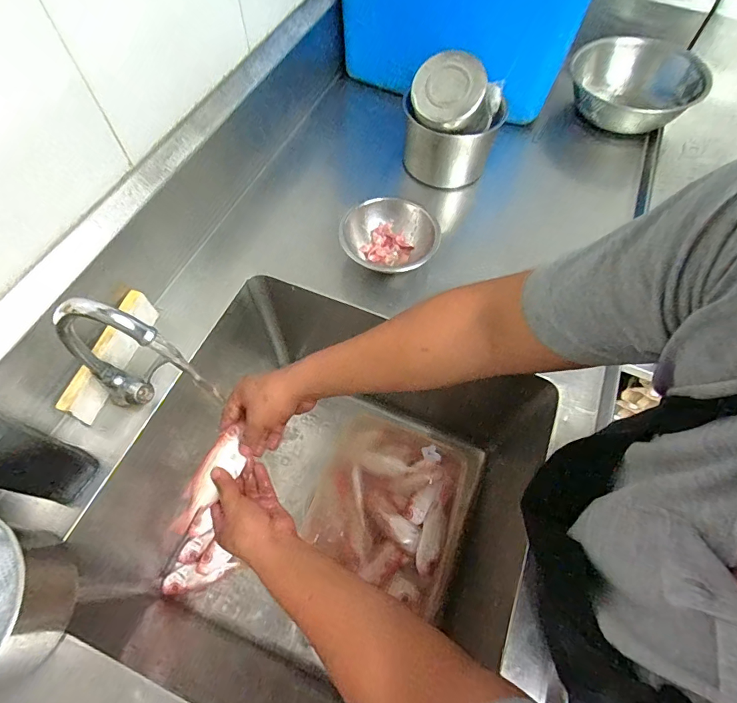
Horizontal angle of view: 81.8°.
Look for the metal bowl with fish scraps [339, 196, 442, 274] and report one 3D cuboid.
[{"bbox_3d":[0.030,-0.172,0.687,0.137,0.071,0.138,1,62,-1],"label":"metal bowl with fish scraps"}]

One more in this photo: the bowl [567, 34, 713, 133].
[{"bbox_3d":[0.526,-0.524,0.858,0.243,0.101,0.247,1,62,-1],"label":"bowl"}]

